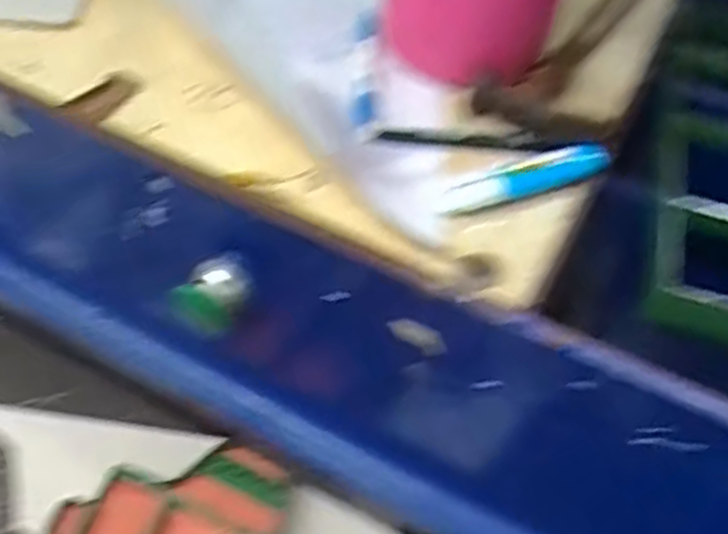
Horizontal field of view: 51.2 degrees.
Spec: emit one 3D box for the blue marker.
[{"bbox_3d":[0.097,-0.051,0.436,0.112,0.018,0.023,-21,53,-22],"label":"blue marker"}]

